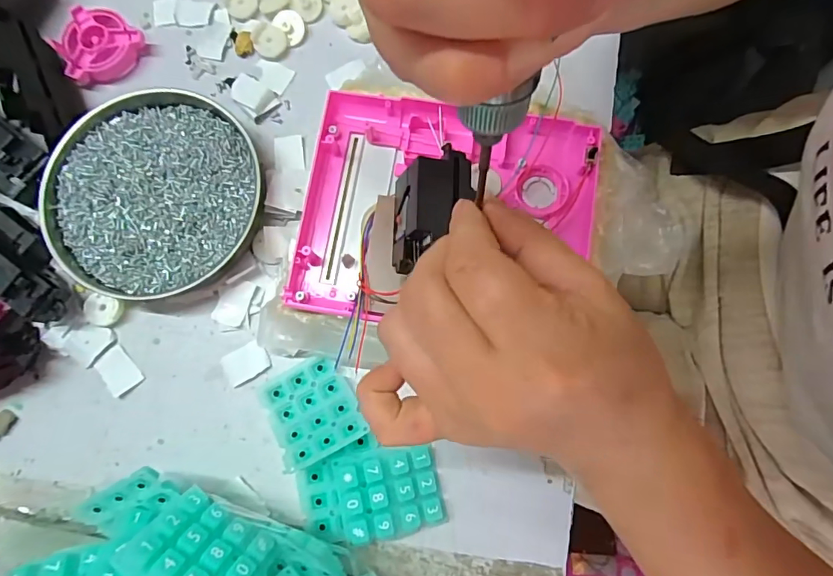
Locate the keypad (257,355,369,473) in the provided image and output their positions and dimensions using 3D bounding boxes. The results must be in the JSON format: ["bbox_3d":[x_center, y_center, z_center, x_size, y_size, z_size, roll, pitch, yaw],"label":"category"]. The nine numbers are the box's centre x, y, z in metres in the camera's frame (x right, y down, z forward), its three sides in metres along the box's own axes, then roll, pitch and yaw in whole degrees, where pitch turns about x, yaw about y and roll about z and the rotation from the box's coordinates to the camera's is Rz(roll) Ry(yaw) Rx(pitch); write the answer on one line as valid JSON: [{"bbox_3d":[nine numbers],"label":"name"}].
[{"bbox_3d":[-0.062,0.072,0.281,0.049,0.006,0.056,-25,61,-11],"label":"keypad"}]

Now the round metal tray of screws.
[{"bbox_3d":[-0.168,-0.061,0.308,0.135,0.024,0.129,0,80,1],"label":"round metal tray of screws"}]

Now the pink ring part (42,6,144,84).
[{"bbox_3d":[-0.226,-0.170,0.333,0.051,0.019,0.053,0,80,1],"label":"pink ring part"}]

